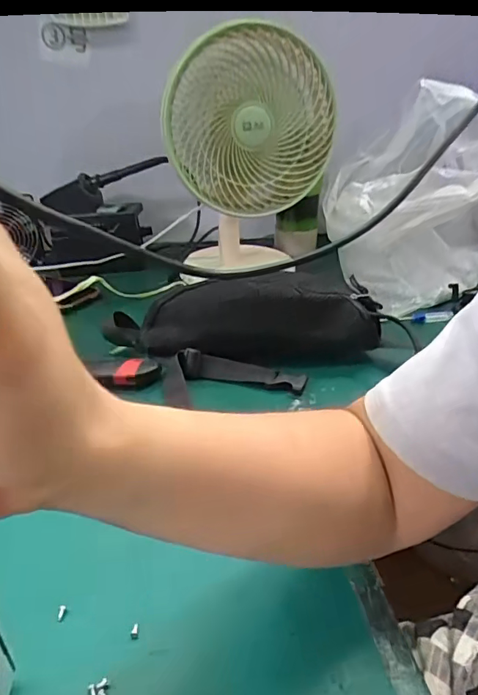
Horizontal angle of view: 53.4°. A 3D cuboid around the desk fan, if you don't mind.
[{"bbox_3d":[0.008,-0.253,0.685,0.206,0.321,0.179,-5,32,-10],"label":"desk fan"}]

